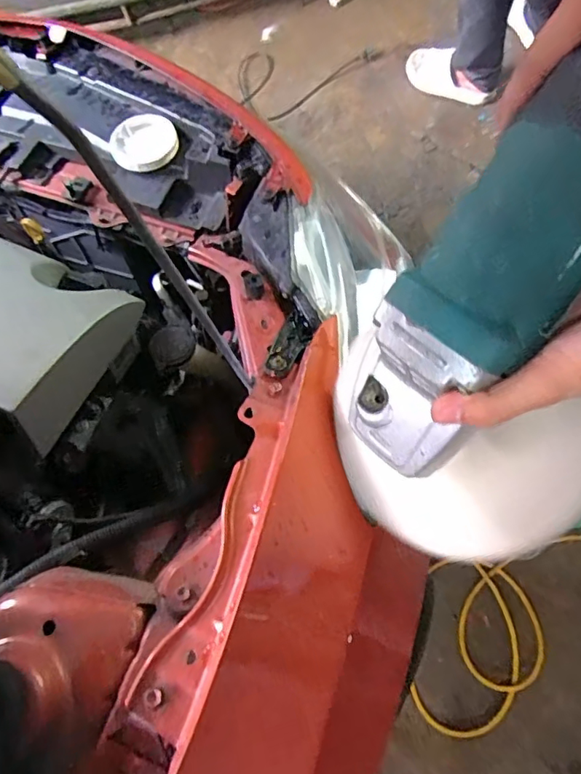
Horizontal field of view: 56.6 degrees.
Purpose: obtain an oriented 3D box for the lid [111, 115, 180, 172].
[{"bbox_3d":[-0.211,-0.354,0.776,0.094,0.020,0.097,-2,71,5],"label":"lid"}]

